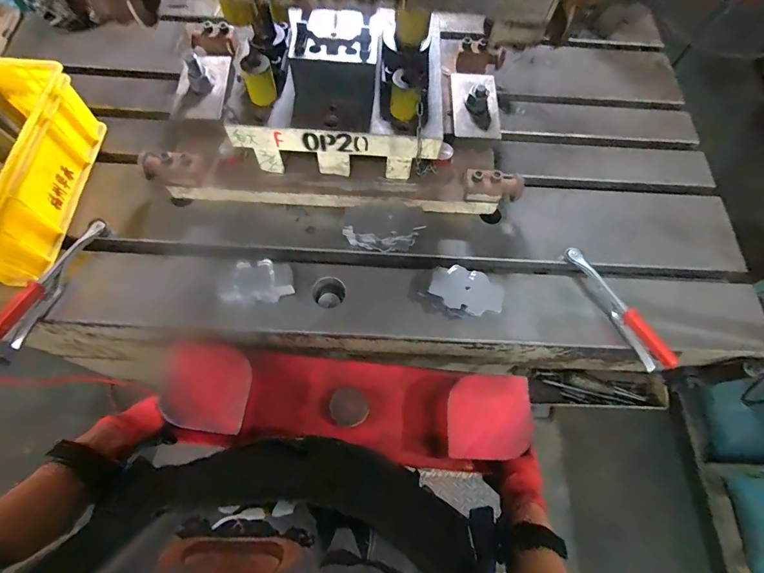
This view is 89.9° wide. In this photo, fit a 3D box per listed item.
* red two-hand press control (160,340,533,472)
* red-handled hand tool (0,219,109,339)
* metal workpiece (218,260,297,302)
[{"bbox_3d":[-0.052,0.179,0.589,0.507,0.101,0.140,6,66,3],"label":"red two-hand press control"},{"bbox_3d":[-0.494,-0.014,0.569,0.020,0.028,0.217,24,67,8],"label":"red-handled hand tool"},{"bbox_3d":[-0.188,-0.008,0.575,0.098,0.030,0.056,-6,67,-5],"label":"metal workpiece"}]

